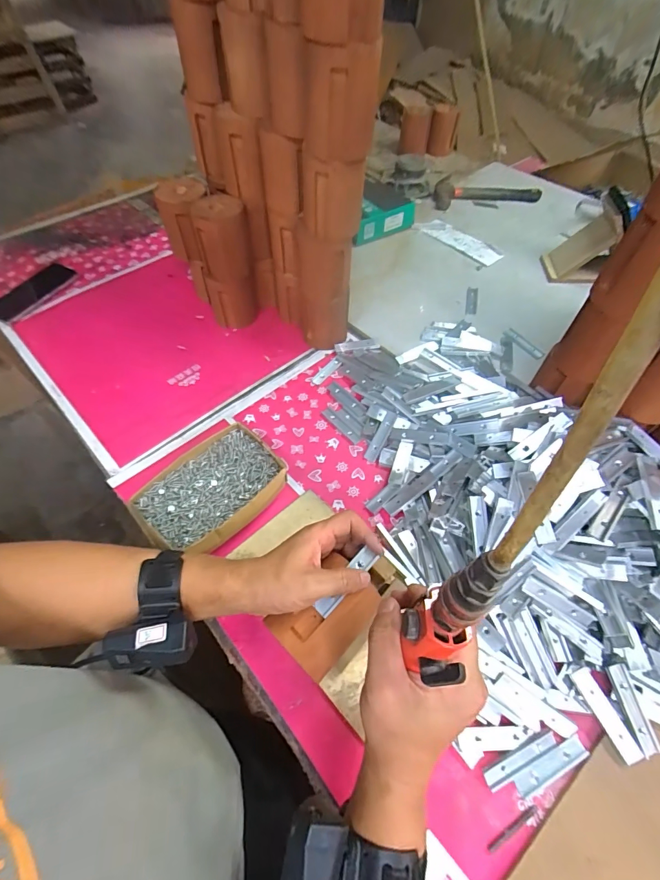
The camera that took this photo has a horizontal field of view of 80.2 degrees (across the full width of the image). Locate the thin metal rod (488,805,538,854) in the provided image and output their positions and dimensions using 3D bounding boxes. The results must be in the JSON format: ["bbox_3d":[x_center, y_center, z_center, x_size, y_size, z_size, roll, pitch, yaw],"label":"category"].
[{"bbox_3d":[0.166,0.350,0.353,0.057,0.004,0.006,-24,60,-15],"label":"thin metal rod"}]

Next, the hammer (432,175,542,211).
[{"bbox_3d":[0.373,-0.605,0.952,0.240,0.025,0.120,0,57,1],"label":"hammer"}]

